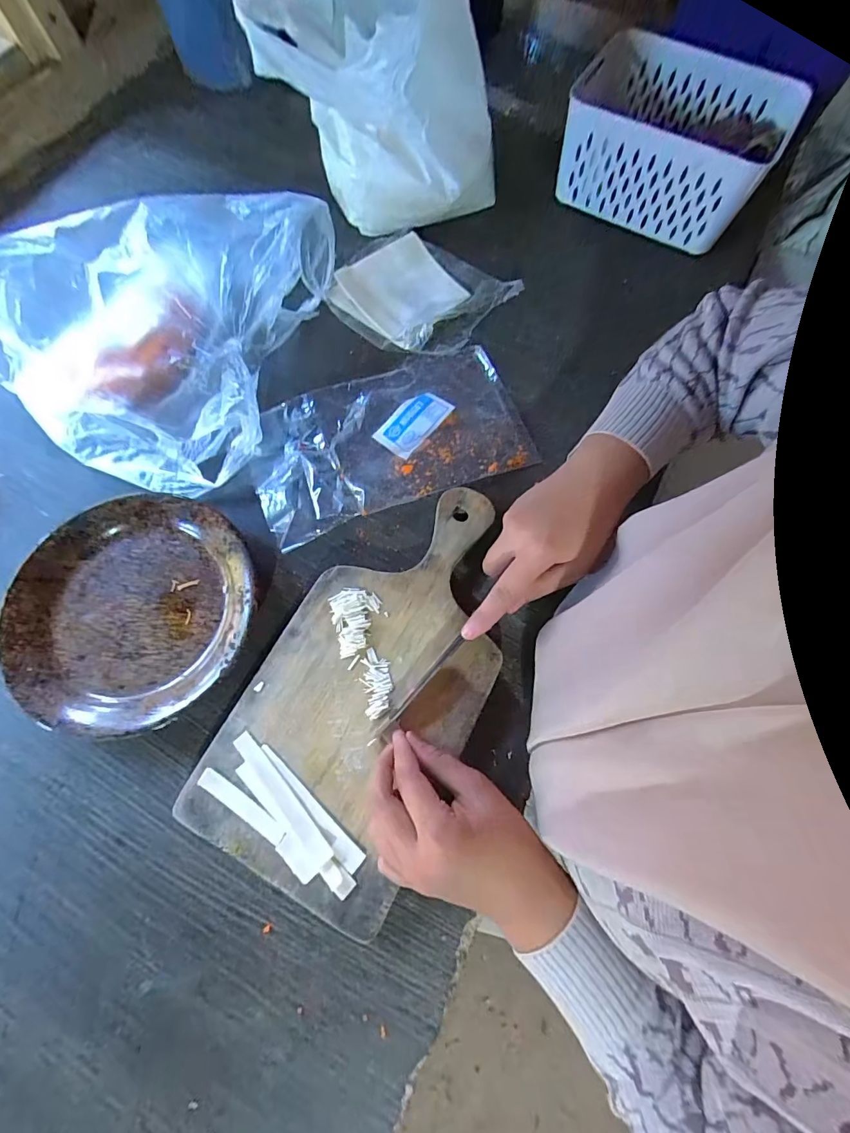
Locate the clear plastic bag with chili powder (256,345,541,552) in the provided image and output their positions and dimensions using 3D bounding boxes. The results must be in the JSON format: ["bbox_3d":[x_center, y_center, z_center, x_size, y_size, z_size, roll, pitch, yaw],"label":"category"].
[{"bbox_3d":[-0.033,-0.117,0.404,0.240,0.015,0.131,-21,73,-7],"label":"clear plastic bag with chili powder"}]

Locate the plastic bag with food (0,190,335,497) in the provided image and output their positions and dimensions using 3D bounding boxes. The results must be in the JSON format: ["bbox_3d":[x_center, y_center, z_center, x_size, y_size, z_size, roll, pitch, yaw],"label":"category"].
[{"bbox_3d":[-0.250,-0.223,0.391,0.256,0.101,0.272,14,72,4],"label":"plastic bag with food"}]

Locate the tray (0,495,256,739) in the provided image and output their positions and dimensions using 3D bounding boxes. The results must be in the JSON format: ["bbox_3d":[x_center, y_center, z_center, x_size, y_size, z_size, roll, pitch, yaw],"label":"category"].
[{"bbox_3d":[-0.223,0.034,0.347,0.177,0.027,0.176,0,72,0],"label":"tray"}]

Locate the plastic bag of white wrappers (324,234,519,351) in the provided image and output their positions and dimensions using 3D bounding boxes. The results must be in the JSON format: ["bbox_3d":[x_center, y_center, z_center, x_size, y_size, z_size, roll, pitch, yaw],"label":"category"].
[{"bbox_3d":[-0.010,-0.284,0.456,0.162,0.021,0.143,33,74,10],"label":"plastic bag of white wrappers"}]

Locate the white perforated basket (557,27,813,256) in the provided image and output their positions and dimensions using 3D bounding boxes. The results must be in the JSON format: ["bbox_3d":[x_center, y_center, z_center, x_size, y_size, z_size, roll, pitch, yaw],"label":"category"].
[{"bbox_3d":[0.263,-0.461,0.481,0.201,0.087,0.160,31,74,9],"label":"white perforated basket"}]

